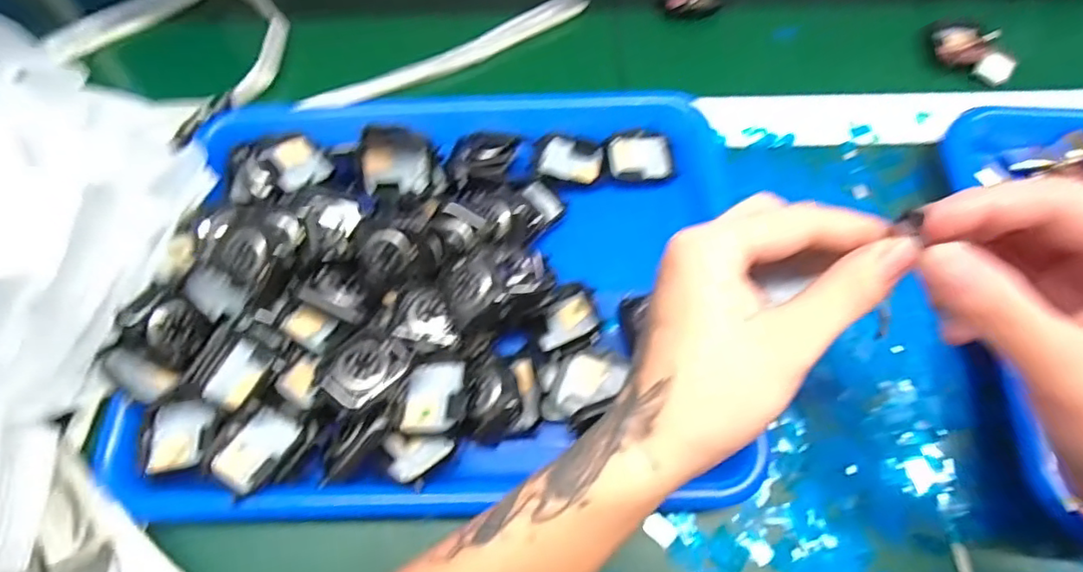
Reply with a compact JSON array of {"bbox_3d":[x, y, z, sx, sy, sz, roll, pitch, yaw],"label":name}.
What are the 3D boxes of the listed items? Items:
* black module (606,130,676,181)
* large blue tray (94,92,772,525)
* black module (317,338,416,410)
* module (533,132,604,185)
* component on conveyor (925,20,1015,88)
[{"bbox_3d":[0.064,-0.085,0.367,0.042,0.007,0.035,-5,66,1],"label":"black module"},{"bbox_3d":[-0.052,-0.011,0.316,0.326,0.040,0.254,-3,66,2],"label":"large blue tray"},{"bbox_3d":[-0.090,0.044,0.287,0.034,0.013,0.041,40,60,9],"label":"black module"},{"bbox_3d":[0.018,-0.083,0.366,0.043,0.008,0.036,12,67,8],"label":"module"},{"bbox_3d":[0.310,-0.172,0.408,0.036,0.019,0.063,-39,70,-14],"label":"component on conveyor"}]

